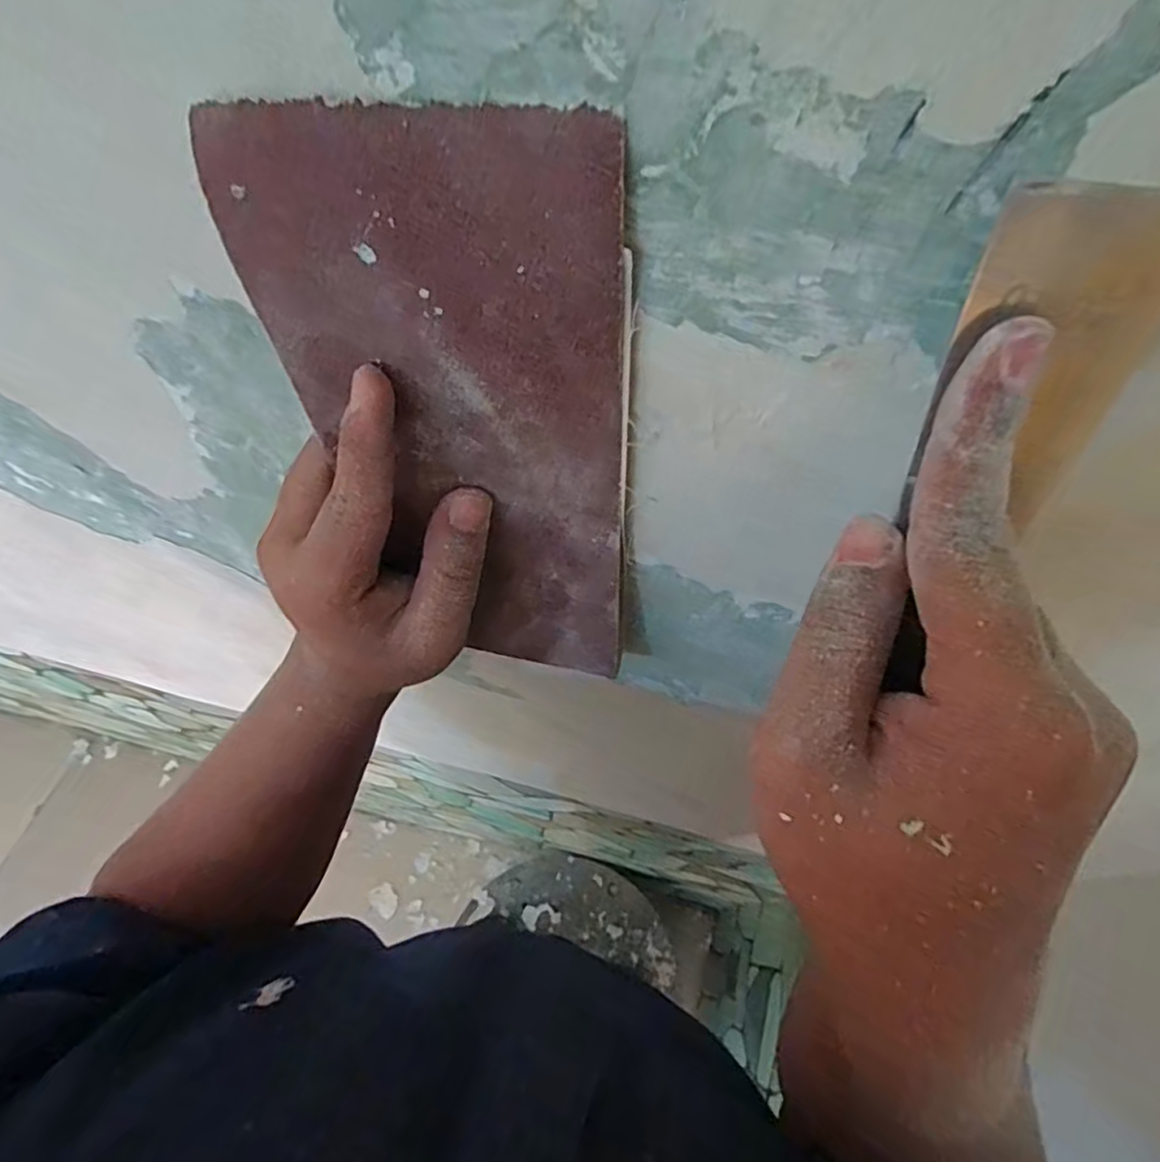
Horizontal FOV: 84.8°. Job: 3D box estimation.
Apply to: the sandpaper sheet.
[{"bbox_3d":[-0.035,-0.032,0.226,0.098,0.229,0.017,5,59,6],"label":"sandpaper sheet"}]

